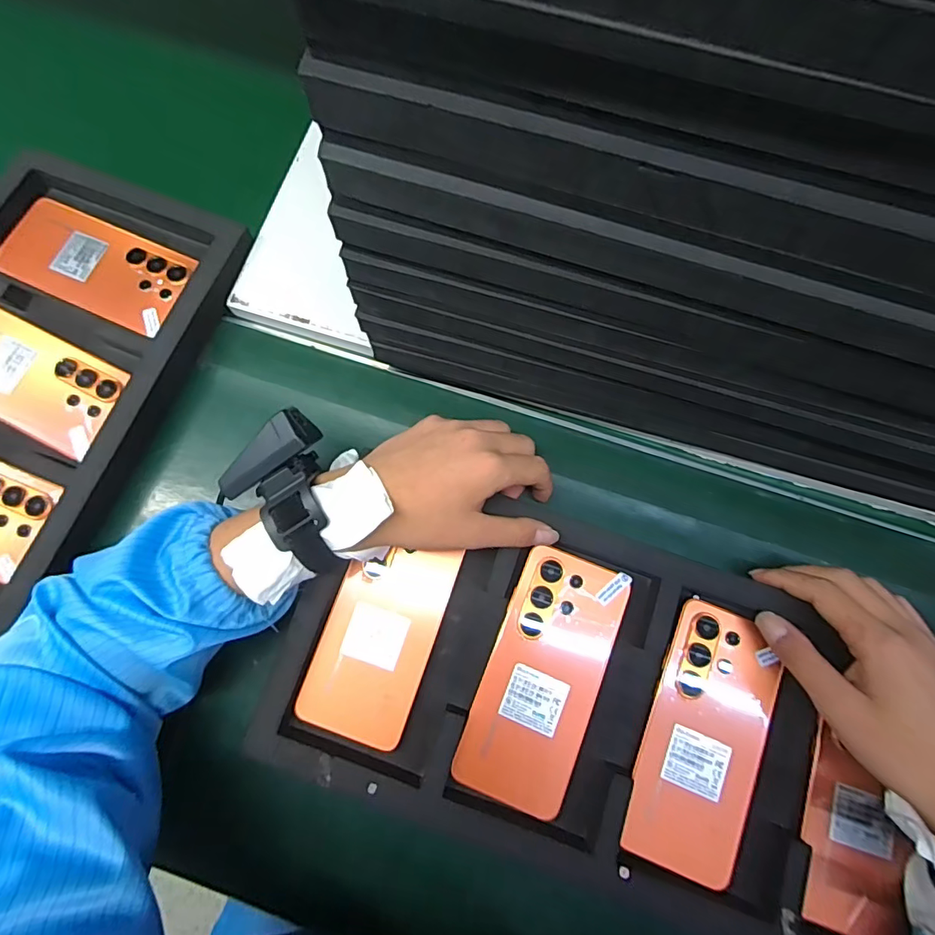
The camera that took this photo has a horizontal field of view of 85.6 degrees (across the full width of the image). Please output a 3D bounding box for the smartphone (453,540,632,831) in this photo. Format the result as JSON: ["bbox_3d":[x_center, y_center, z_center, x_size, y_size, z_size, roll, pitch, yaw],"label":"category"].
[{"bbox_3d":[0.054,0.146,0.356,0.077,0.007,0.168,21,78,5],"label":"smartphone"}]

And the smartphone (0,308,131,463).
[{"bbox_3d":[-0.353,-0.073,0.402,0.172,0.008,0.077,25,79,6],"label":"smartphone"}]

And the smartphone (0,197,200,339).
[{"bbox_3d":[-0.310,-0.169,0.424,0.165,0.007,0.077,24,79,6],"label":"smartphone"}]

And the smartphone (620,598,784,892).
[{"bbox_3d":[0.163,0.184,0.344,0.075,0.011,0.166,21,78,5],"label":"smartphone"}]

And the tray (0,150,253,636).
[{"bbox_3d":[-0.369,-0.018,0.393,0.214,0.034,0.477,24,78,5],"label":"tray"}]

